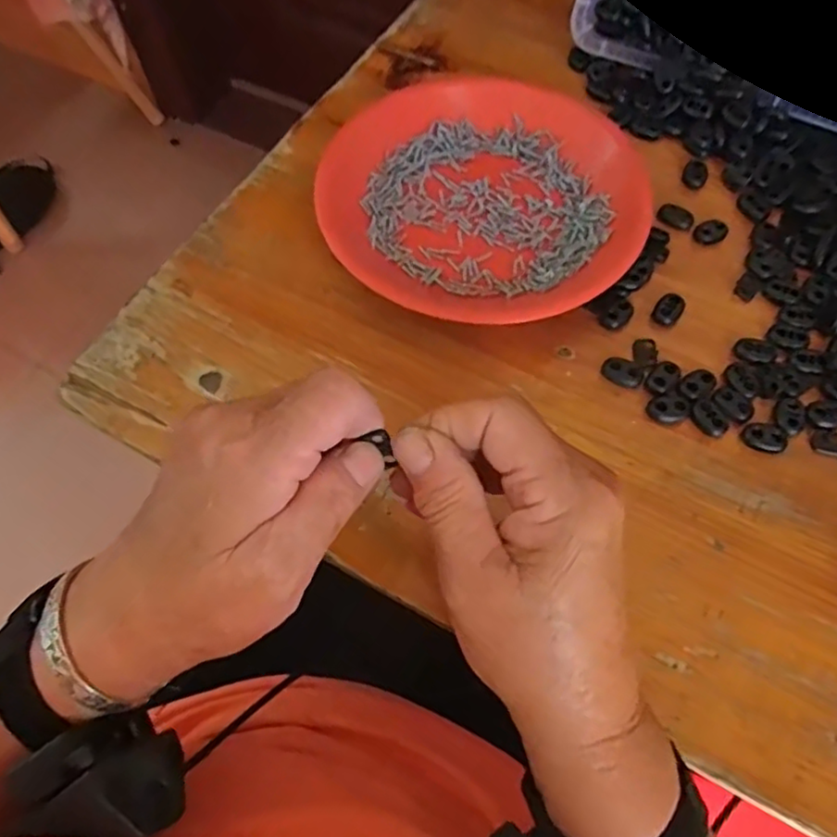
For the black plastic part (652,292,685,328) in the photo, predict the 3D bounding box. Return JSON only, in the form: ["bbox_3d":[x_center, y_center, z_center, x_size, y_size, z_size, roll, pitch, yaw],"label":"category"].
[{"bbox_3d":[0.144,-0.062,0.369,0.014,0.008,0.020,34,70,16],"label":"black plastic part"}]

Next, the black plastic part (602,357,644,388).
[{"bbox_3d":[0.112,-0.026,0.350,0.021,0.007,0.014,30,69,14],"label":"black plastic part"}]

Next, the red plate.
[{"bbox_3d":[0.042,-0.143,0.396,0.187,0.025,0.179,-1,65,1],"label":"red plate"}]

